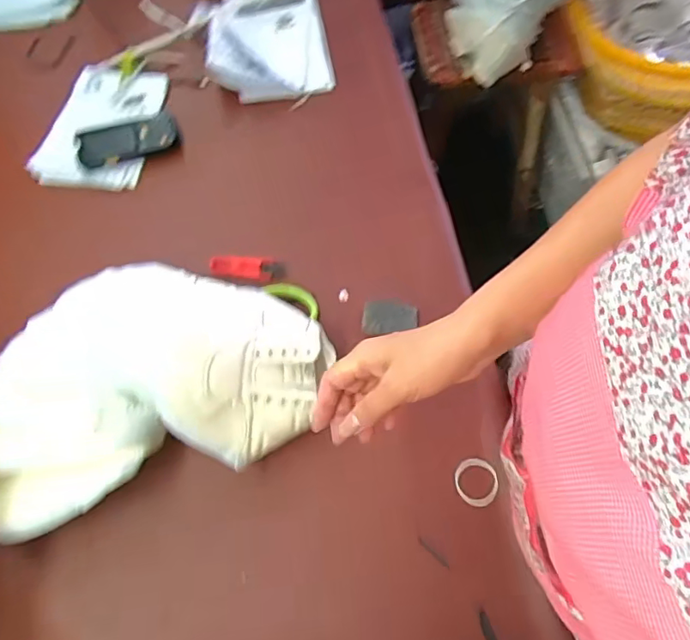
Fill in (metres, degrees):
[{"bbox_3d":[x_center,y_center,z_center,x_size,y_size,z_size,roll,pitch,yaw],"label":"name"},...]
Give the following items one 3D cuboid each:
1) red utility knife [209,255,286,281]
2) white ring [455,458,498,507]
[{"bbox_3d":[-0.134,-0.072,0.738,0.103,0.019,0.027,7,66,6],"label":"red utility knife"},{"bbox_3d":[0.149,0.183,0.611,0.047,0.015,0.051,-1,65,2],"label":"white ring"}]

